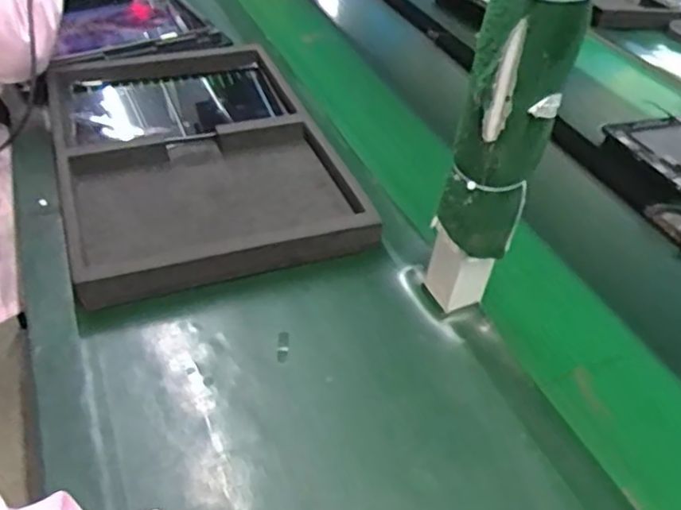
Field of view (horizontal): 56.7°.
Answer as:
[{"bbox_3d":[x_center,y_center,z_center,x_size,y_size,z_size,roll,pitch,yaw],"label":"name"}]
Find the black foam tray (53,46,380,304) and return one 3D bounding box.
[{"bbox_3d":[-0.171,-0.128,0.747,0.299,0.043,0.425,-12,44,-18],"label":"black foam tray"}]

